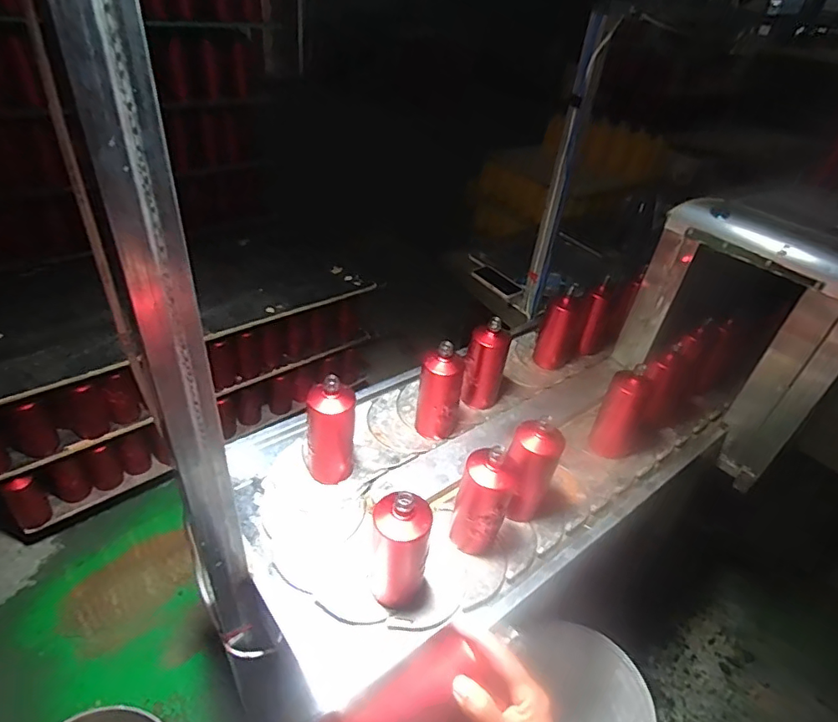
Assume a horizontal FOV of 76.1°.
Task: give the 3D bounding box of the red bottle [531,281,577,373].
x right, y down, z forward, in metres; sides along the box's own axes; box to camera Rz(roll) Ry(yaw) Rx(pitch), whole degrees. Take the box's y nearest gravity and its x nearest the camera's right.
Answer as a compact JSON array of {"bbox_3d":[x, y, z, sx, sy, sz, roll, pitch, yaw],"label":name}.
[{"bbox_3d":[0.336,-0.082,1.306,0.076,0.190,0.088,14,39,14],"label":"red bottle"}]

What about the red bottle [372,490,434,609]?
[{"bbox_3d":[-0.029,0.274,0.771,0.077,0.193,0.068,5,38,2],"label":"red bottle"}]

